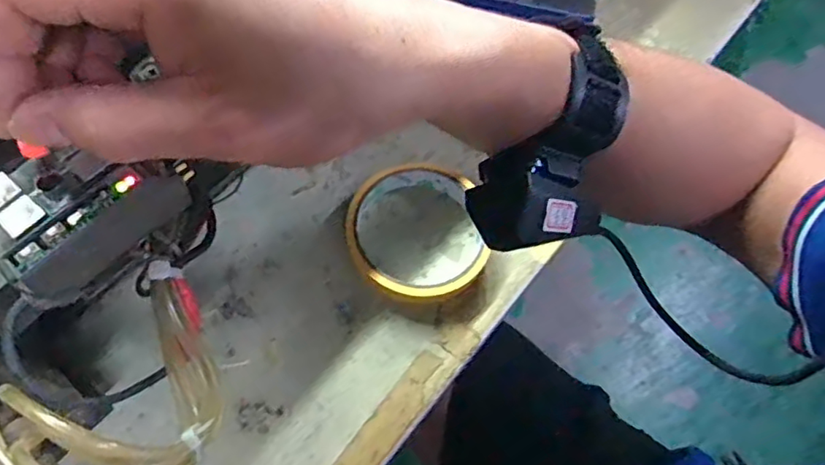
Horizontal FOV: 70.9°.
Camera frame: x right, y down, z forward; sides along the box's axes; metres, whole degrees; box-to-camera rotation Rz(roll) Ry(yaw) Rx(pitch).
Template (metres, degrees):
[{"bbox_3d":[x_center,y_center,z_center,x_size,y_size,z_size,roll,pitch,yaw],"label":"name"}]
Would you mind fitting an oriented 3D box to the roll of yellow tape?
[{"bbox_3d":[0.000,0.001,0.356,0.079,0.032,0.090,-9,67,-7],"label":"roll of yellow tape"}]

